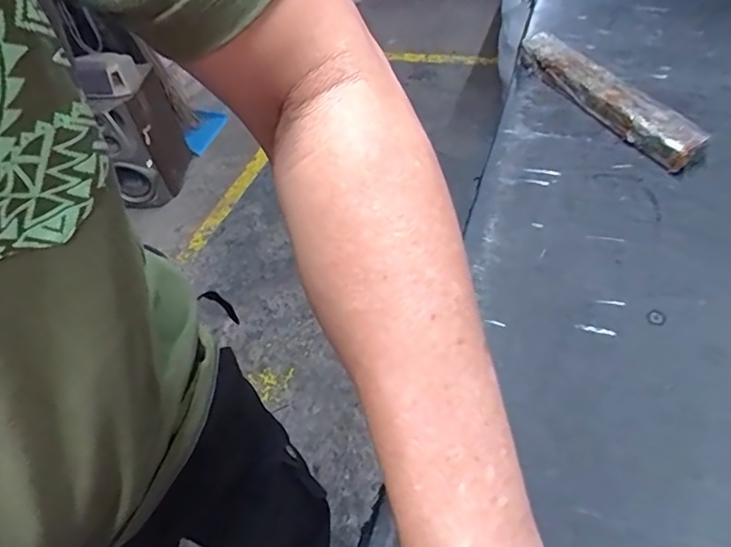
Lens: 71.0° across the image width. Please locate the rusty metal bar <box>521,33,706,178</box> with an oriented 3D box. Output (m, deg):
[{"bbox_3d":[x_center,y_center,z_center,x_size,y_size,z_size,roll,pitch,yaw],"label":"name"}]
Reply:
[{"bbox_3d":[0.257,-0.197,0.558,0.040,0.034,0.250,-21,51,-11],"label":"rusty metal bar"}]

